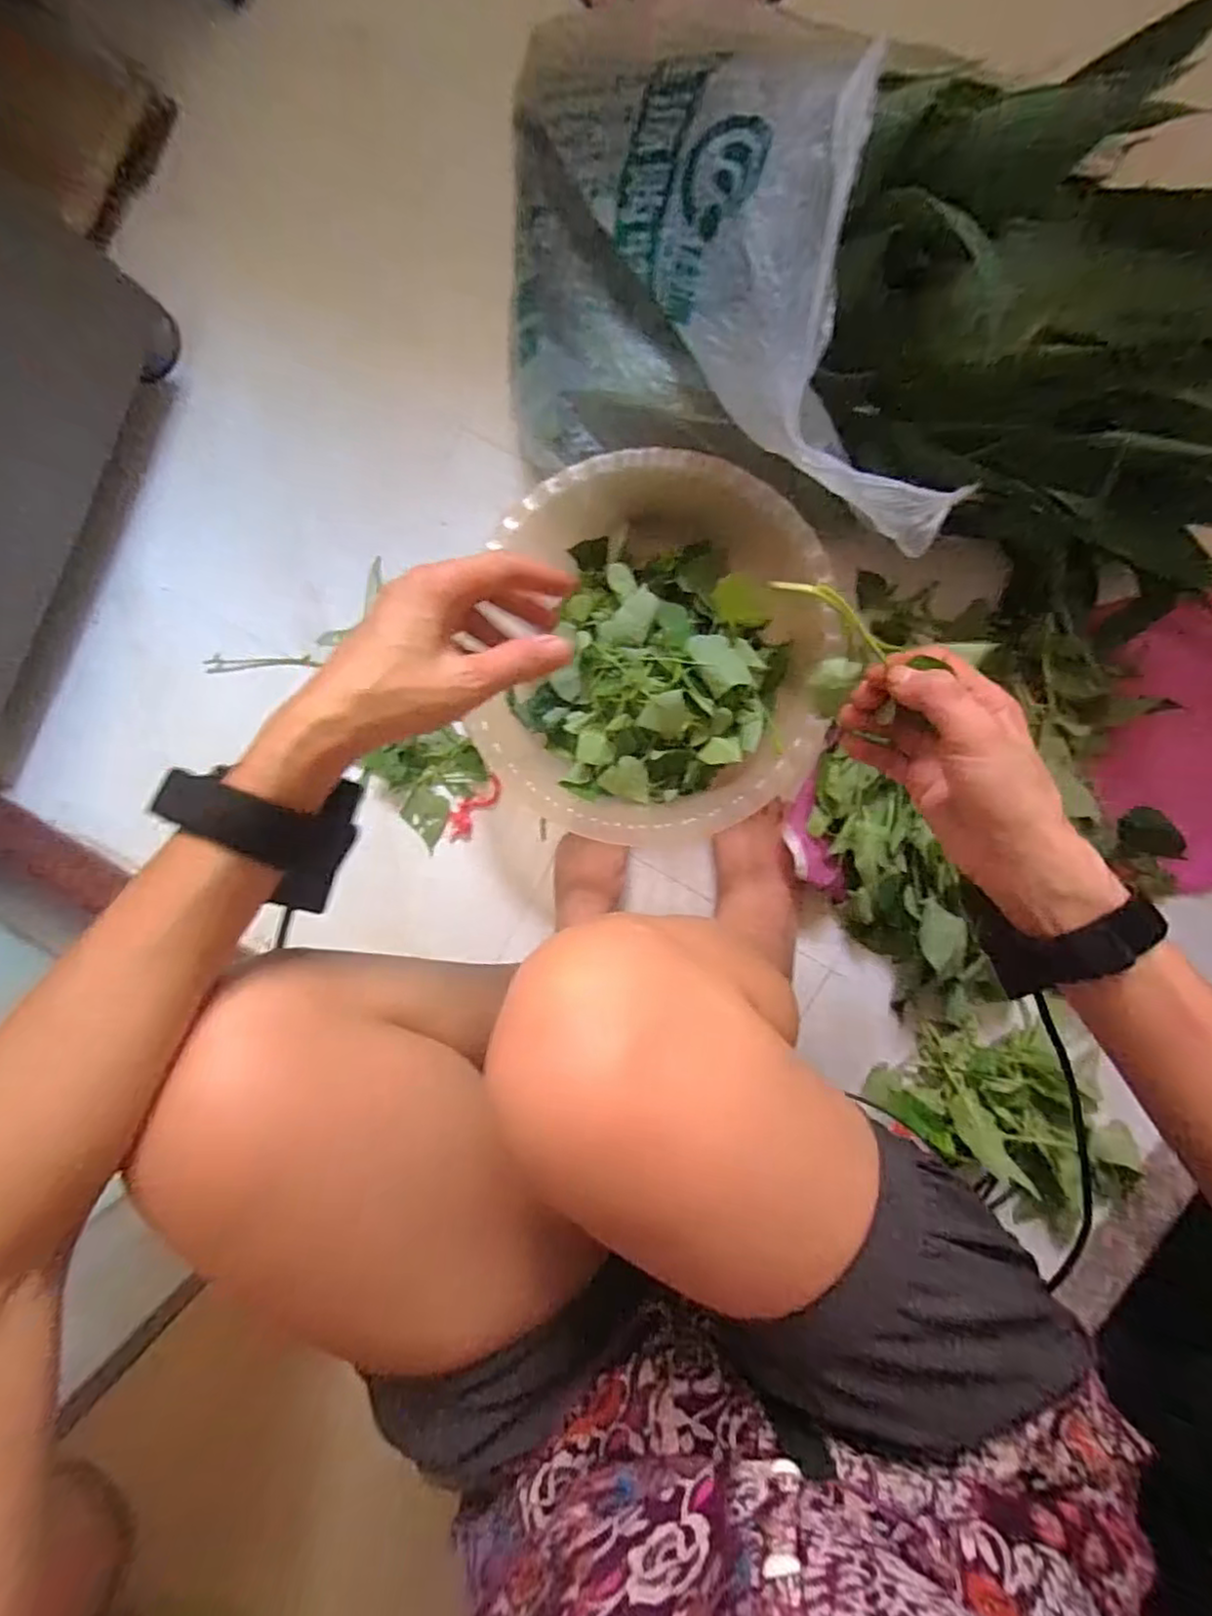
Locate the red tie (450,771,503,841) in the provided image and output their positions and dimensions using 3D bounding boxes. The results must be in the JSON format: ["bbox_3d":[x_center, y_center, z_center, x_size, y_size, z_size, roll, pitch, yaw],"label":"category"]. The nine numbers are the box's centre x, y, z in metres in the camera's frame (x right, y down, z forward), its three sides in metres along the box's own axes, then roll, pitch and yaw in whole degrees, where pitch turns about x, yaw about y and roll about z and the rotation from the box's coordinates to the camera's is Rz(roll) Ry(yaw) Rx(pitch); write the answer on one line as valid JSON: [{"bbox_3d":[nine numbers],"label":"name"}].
[{"bbox_3d":[-0.139,0.000,0.691,0.029,0.006,0.083,37,97,3],"label":"red tie"}]

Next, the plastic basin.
[{"bbox_3d":[0.038,-0.141,0.603,0.273,0.104,0.318,1,94,7],"label":"plastic basin"}]

